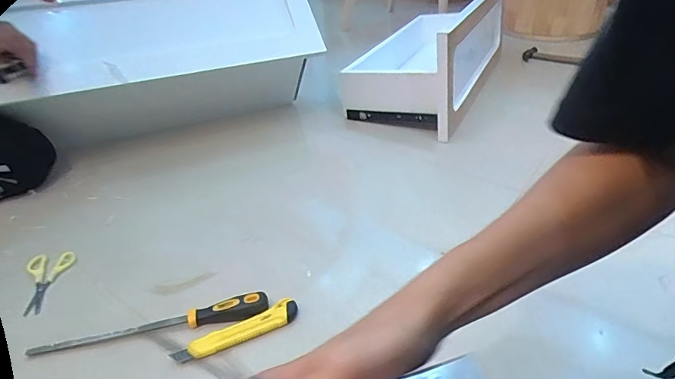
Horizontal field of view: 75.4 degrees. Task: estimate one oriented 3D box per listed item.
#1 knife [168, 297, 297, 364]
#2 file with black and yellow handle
[{"bbox_3d":[-0.128,0.182,0.566,0.162,0.013,0.032,-17,36,-21],"label":"knife"},{"bbox_3d":[-0.239,0.174,0.571,0.292,0.025,0.023,-9,34,-10],"label":"file with black and yellow handle"}]

